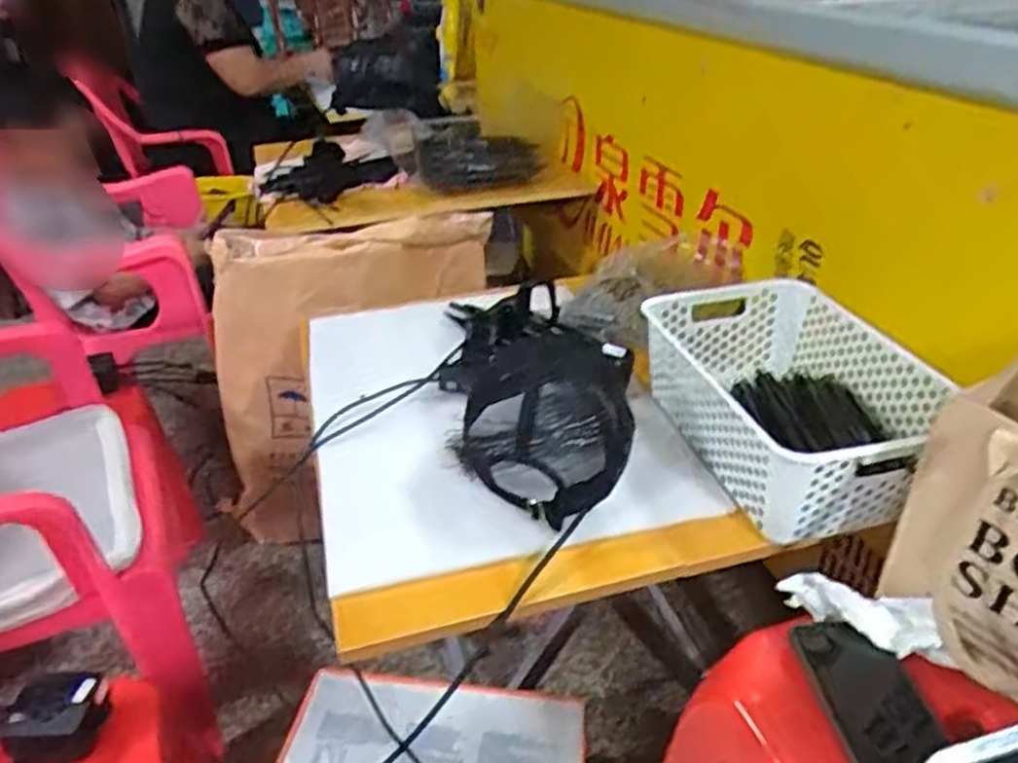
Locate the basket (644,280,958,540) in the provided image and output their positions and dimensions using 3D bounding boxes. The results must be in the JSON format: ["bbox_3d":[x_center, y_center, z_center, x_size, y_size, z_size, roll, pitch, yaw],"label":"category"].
[{"bbox_3d":[0.288,0.016,0.770,0.205,0.108,0.310,-10,34,-12],"label":"basket"}]

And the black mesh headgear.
[{"bbox_3d":[0.041,0.010,0.821,0.203,0.075,0.348,-9,33,-11],"label":"black mesh headgear"}]

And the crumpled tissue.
[{"bbox_3d":[0.291,0.184,0.630,0.117,0.031,0.051,20,39,31],"label":"crumpled tissue"}]

